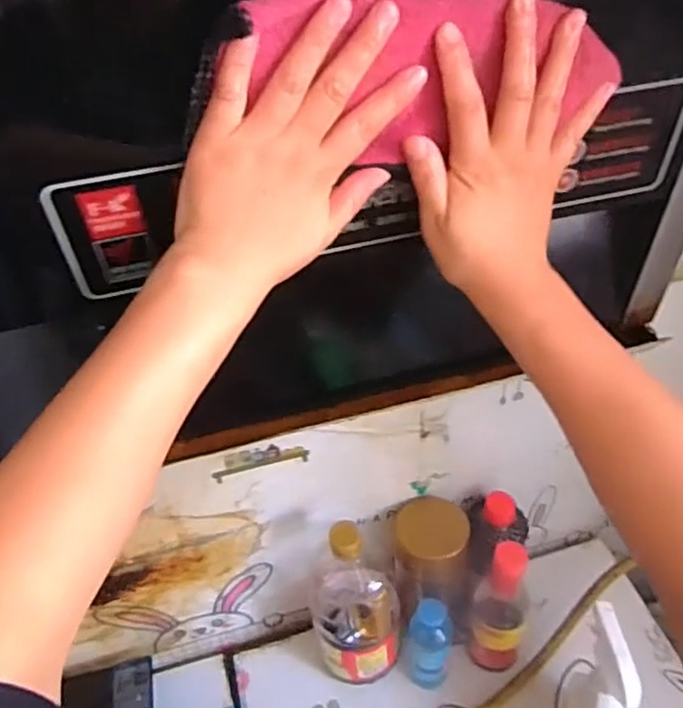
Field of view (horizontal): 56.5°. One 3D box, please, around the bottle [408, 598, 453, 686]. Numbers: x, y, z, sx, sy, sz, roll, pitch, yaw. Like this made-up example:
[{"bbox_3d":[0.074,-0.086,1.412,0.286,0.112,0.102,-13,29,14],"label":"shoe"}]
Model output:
[{"bbox_3d":[0.106,0.355,0.769,0.048,0.166,0.041,1,43,6],"label":"bottle"}]

